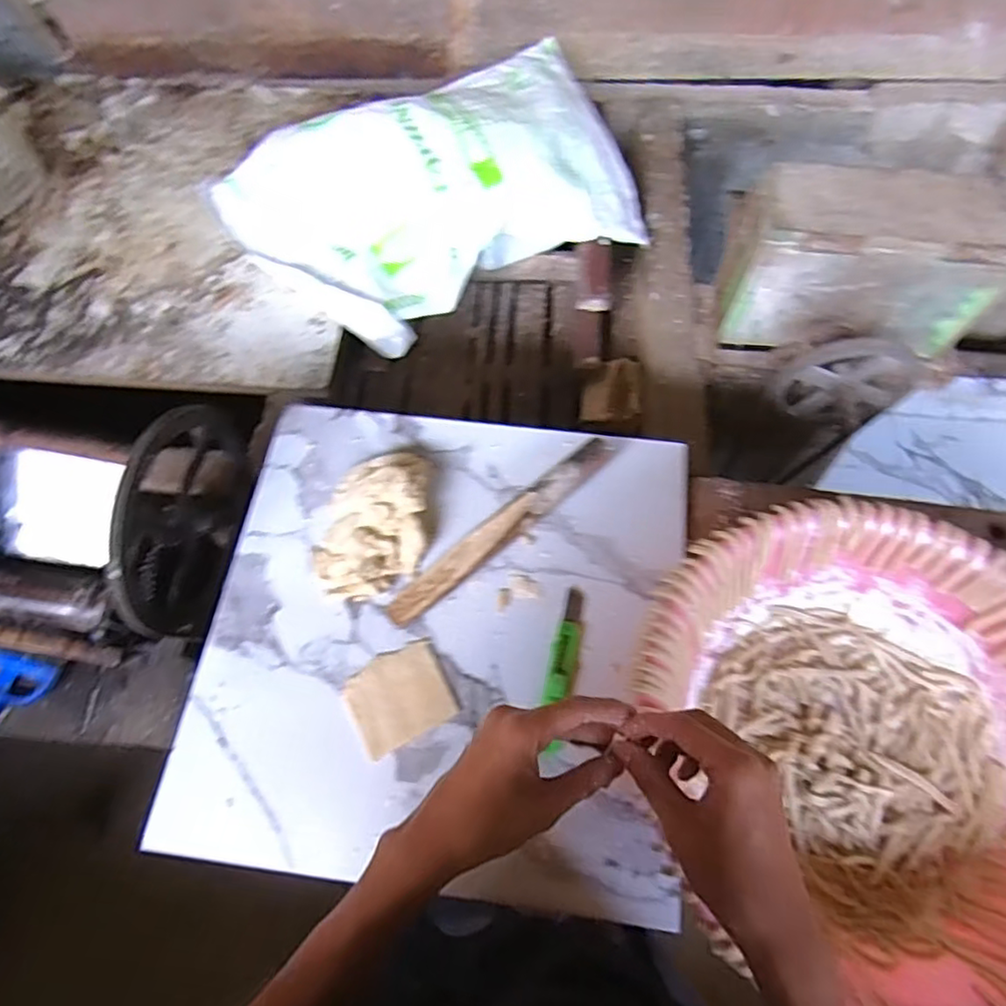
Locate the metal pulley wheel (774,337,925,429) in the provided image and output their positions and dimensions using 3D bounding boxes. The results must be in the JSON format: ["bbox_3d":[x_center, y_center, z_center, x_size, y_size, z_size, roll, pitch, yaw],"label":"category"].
[{"bbox_3d":[0.531,-0.183,0.986,0.213,0.198,0.031,-1,61,-1],"label":"metal pulley wheel"}]

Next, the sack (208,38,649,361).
[{"bbox_3d":[-0.103,-0.547,1.131,0.671,0.226,0.432,-30,65,-16],"label":"sack"}]

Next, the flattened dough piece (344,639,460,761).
[{"bbox_3d":[-0.105,0.194,0.642,0.097,0.006,0.087,-26,64,-14],"label":"flattened dough piece"}]

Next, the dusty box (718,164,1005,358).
[{"bbox_3d":[0.528,-0.343,0.937,0.358,0.233,0.116,6,61,3],"label":"dusty box"}]

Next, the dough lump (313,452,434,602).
[{"bbox_3d":[-0.141,0.018,0.706,0.110,0.056,0.169,10,61,5],"label":"dough lump"}]

